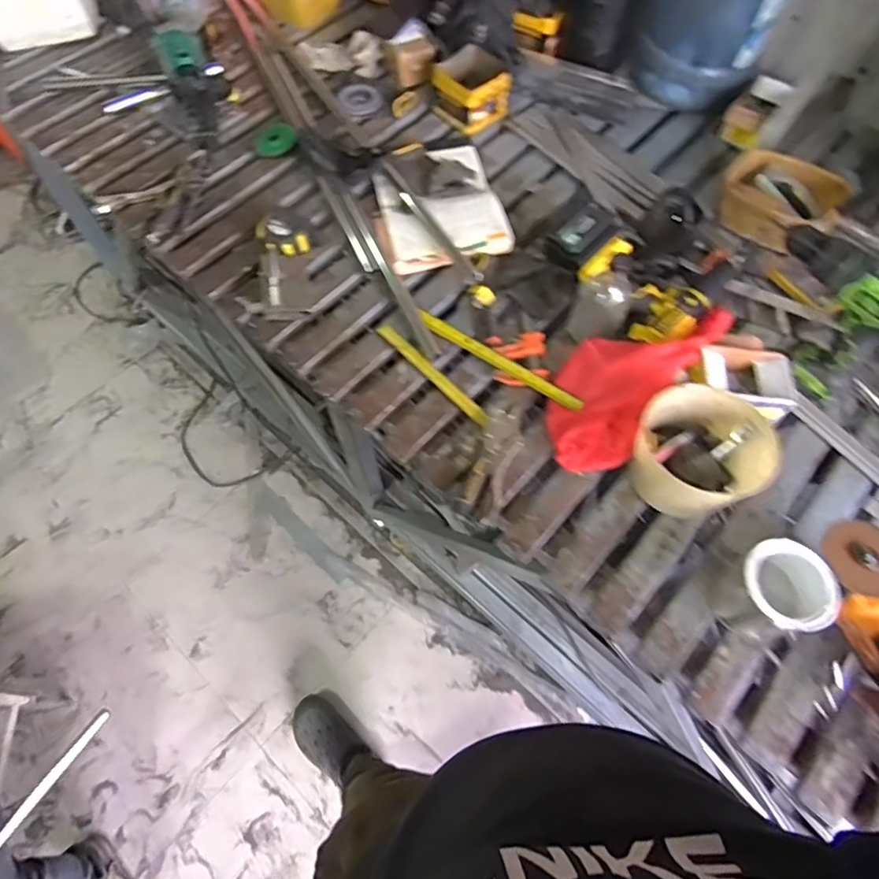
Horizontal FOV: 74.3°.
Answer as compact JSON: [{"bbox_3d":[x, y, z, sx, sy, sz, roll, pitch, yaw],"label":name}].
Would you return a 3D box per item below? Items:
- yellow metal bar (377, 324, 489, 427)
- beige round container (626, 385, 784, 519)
[{"bbox_3d":[-0.011,-0.106,0.927,0.021,0.009,0.242,-39,71,-19],"label":"yellow metal bar"},{"bbox_3d":[0.348,0.019,0.799,0.154,0.115,0.165,1,64,-1],"label":"beige round container"}]

